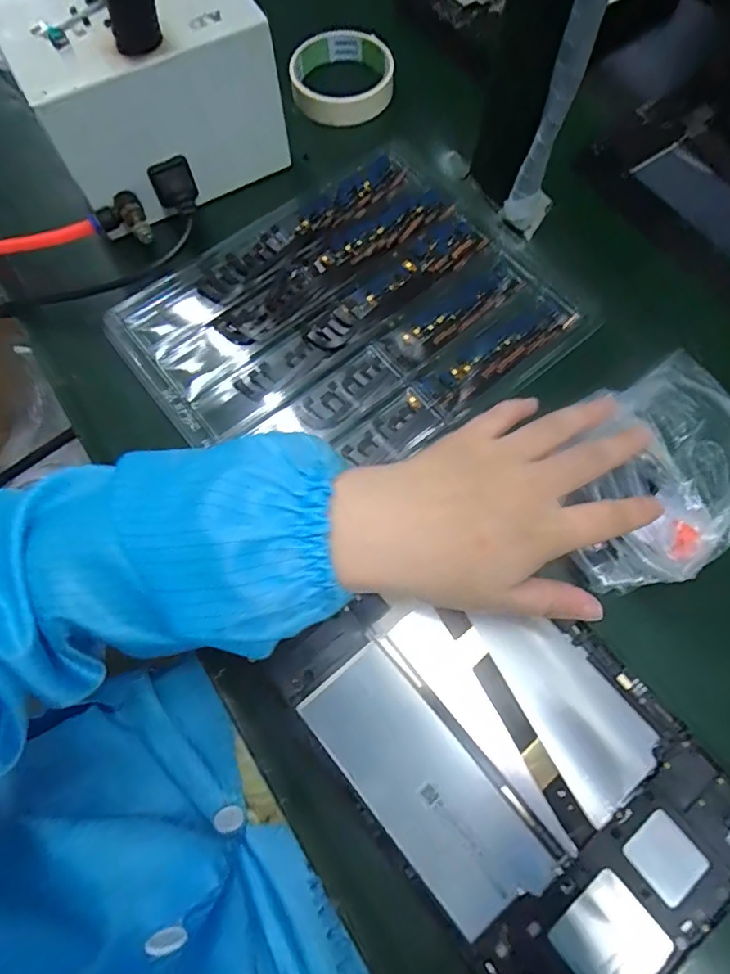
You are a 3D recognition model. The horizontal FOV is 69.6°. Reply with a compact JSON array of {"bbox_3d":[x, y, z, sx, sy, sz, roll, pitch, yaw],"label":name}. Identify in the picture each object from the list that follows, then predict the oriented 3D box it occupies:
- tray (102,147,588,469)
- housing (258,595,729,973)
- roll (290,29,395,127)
[{"bbox_3d":[-0.012,-0.114,0.369,0.265,0.019,0.212,-38,75,-10],"label":"tray"},{"bbox_3d":[0.073,0.132,0.262,0.145,0.012,0.214,-38,75,-11],"label":"housing"},{"bbox_3d":[-0.020,-0.349,0.449,0.086,0.025,0.086,0,72,1],"label":"roll"}]

